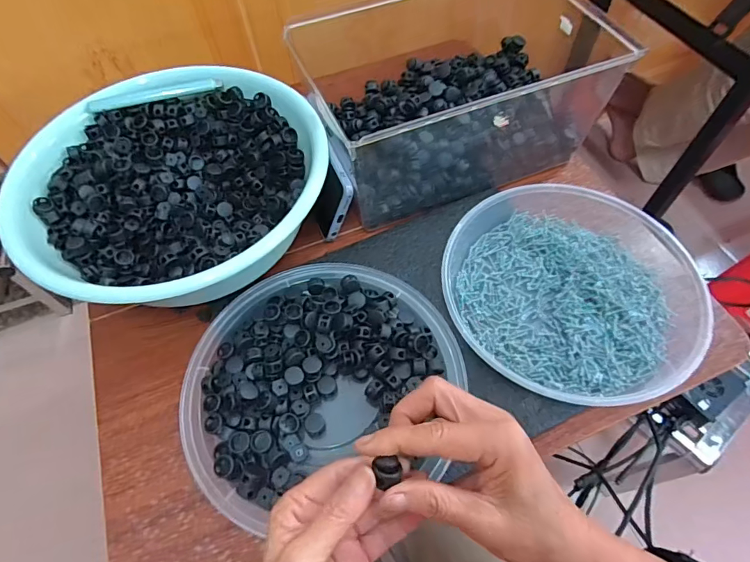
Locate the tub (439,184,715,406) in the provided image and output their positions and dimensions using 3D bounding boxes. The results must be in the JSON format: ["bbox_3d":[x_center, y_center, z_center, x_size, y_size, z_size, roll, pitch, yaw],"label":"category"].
[{"bbox_3d":[0.195,0.001,0.432,0.236,0.059,0.218,-1,59,2],"label":"tub"}]

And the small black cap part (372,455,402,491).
[{"bbox_3d":[0.008,0.103,0.242,0.014,0.007,0.015,-10,60,-4],"label":"small black cap part"}]

